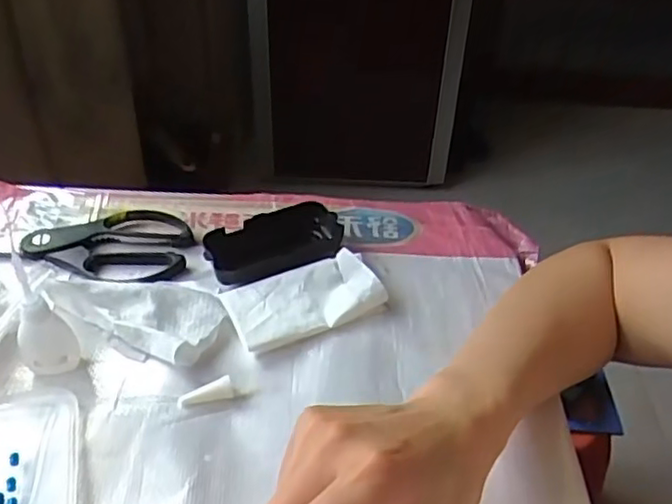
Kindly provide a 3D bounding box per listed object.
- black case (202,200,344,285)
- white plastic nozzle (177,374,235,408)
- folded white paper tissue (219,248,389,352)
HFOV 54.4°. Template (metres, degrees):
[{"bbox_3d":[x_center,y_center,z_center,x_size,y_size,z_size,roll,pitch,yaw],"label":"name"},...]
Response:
[{"bbox_3d":[-0.048,-0.010,0.525,0.113,0.018,0.059,-18,44,-23],"label":"black case"},{"bbox_3d":[-0.084,0.091,0.423,0.036,0.011,0.010,-11,41,-15],"label":"white plastic nozzle"},{"bbox_3d":[-0.020,0.036,0.492,0.117,0.017,0.058,-18,44,-23],"label":"folded white paper tissue"}]

